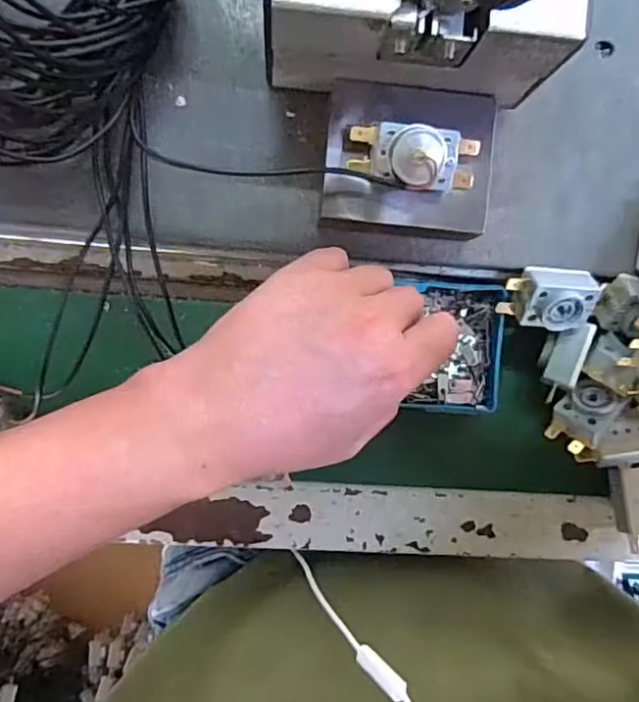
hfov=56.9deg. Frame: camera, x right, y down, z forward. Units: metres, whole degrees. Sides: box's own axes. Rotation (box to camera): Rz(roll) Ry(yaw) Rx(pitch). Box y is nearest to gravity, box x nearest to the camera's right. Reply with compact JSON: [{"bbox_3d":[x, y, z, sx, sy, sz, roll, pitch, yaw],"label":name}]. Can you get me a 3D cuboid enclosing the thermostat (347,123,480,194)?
[{"bbox_3d":[0.044,-0.089,0.274,0.058,0.020,0.028,2,94,-5],"label":"thermostat"}]

